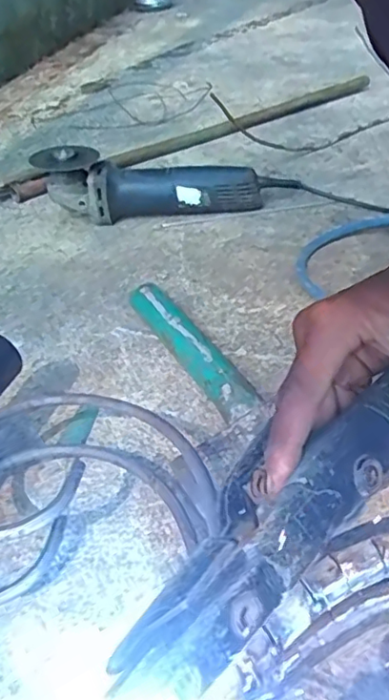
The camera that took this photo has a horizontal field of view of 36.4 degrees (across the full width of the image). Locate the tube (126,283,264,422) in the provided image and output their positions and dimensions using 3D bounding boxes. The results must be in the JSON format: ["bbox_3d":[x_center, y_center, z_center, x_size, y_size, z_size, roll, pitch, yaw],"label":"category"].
[{"bbox_3d":[-0.004,0.003,0.519,0.029,0.038,0.205,-20,40,-18],"label":"tube"}]

